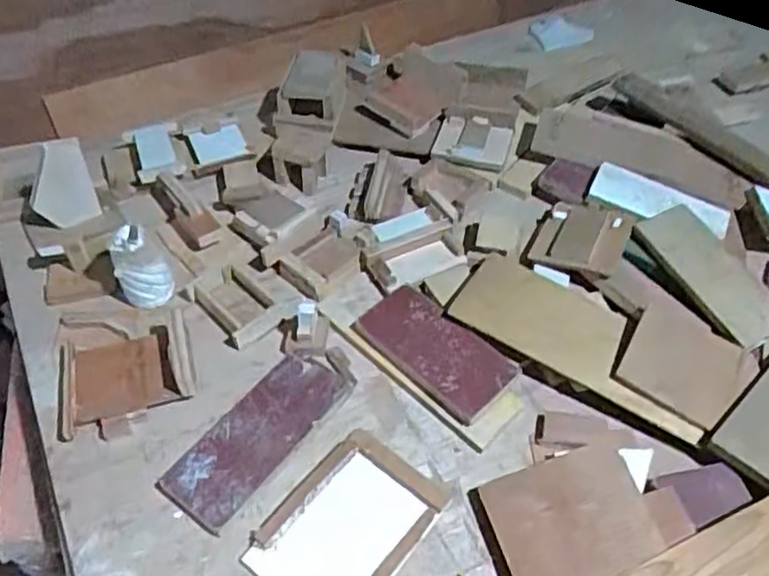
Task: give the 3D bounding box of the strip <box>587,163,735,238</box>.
[{"bbox_3d":[0.396,-0.124,0.973,0.197,0.013,0.072,19,59,1],"label":"strip"}]

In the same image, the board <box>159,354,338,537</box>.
[{"bbox_3d":[-0.144,0.162,0.763,0.092,0.022,0.216,29,54,24],"label":"board"}]

